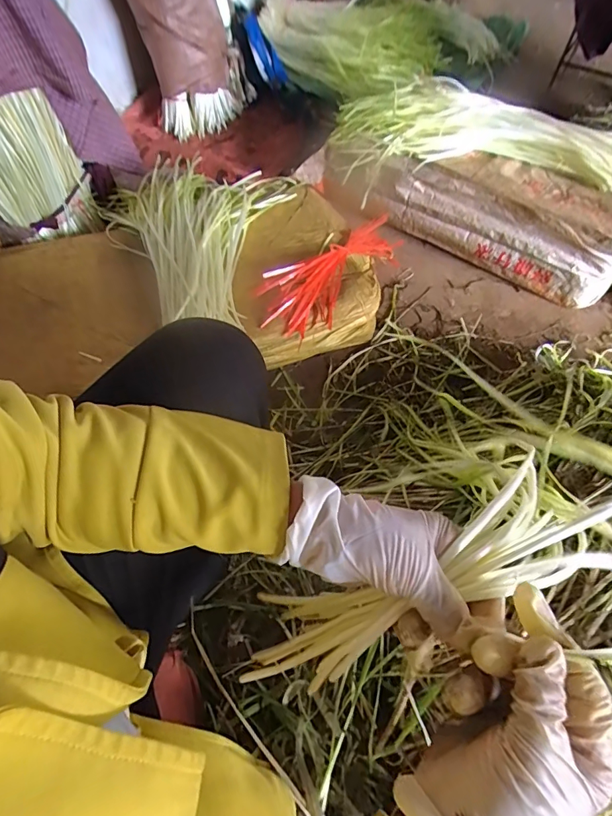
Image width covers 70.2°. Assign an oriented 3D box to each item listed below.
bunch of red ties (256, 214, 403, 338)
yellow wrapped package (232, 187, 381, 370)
[{"bbox_3d":[0.058,-0.258,0.800,0.124,0.083,0.378,34,64,17],"label":"bunch of red ties"},{"bbox_3d":[-0.025,-0.246,0.850,0.271,0.148,0.305,-20,62,-13],"label":"yellow wrapped package"}]

